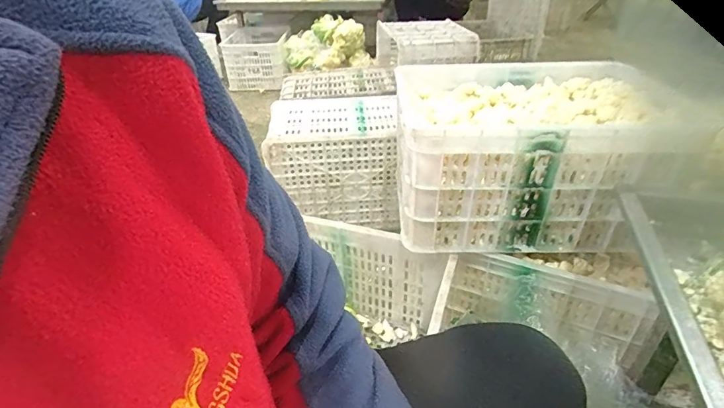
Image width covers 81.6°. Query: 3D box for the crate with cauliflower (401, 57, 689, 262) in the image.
[{"bbox_3d":[0.321,-0.124,0.937,0.466,0.263,0.427,0,35,4],"label":"crate with cauliflower"}]

